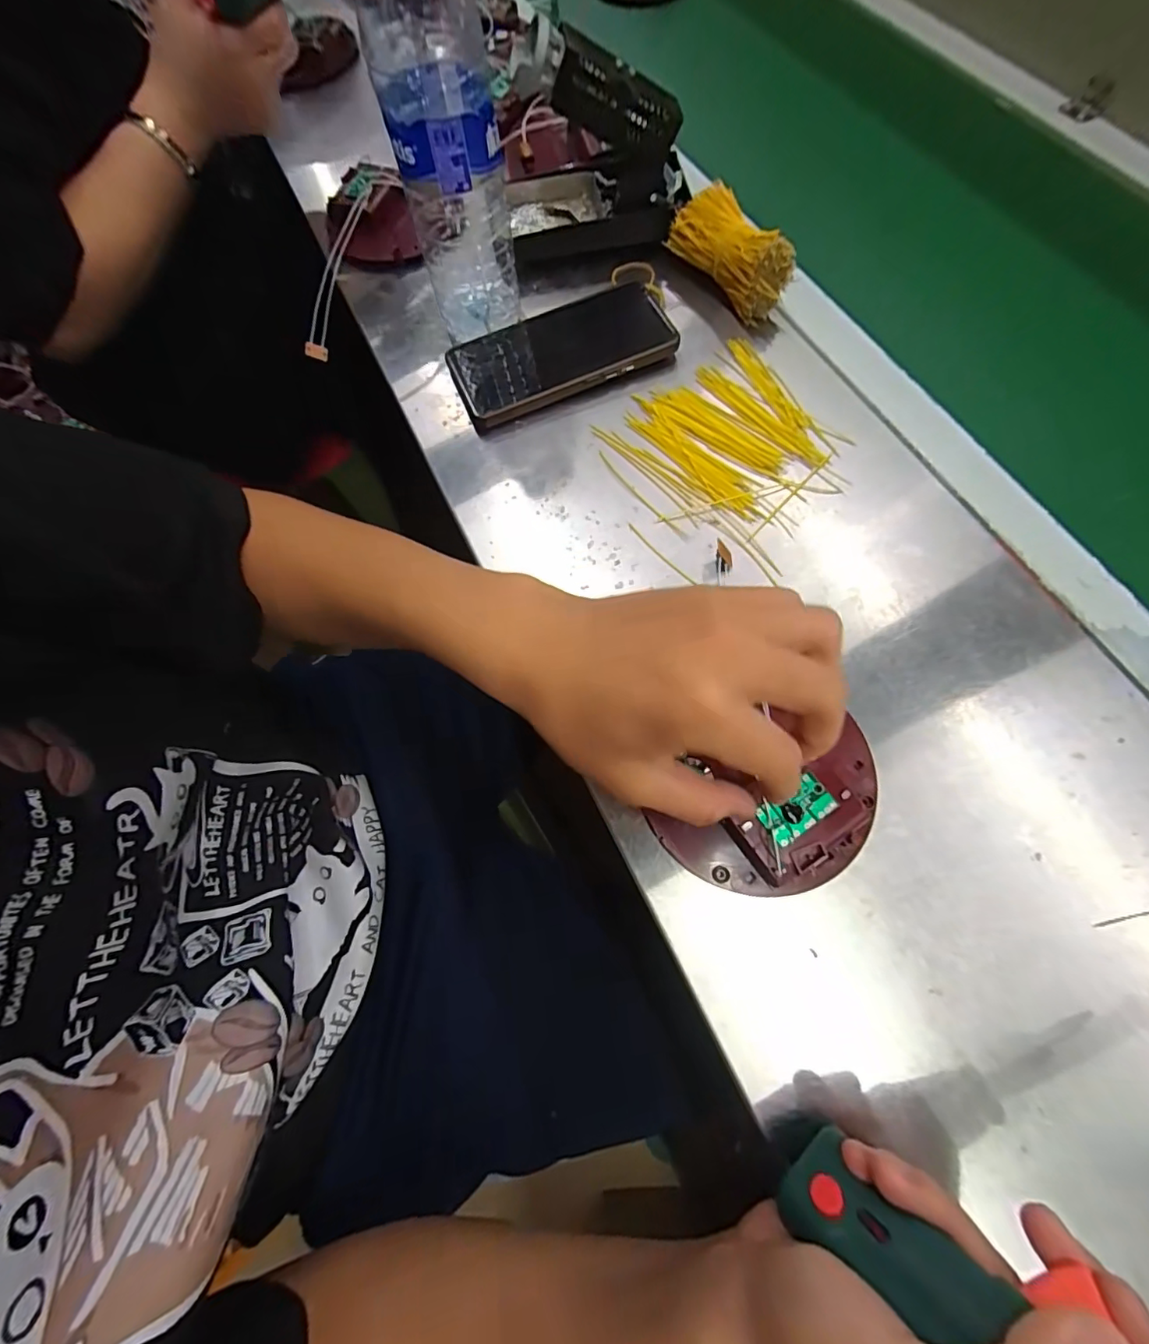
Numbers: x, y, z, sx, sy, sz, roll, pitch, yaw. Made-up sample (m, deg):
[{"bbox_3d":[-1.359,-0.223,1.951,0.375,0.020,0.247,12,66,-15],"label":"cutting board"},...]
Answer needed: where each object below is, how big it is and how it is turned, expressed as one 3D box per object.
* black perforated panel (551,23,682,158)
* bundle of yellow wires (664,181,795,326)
[{"bbox_3d":[0.028,-0.396,0.354,0.093,0.038,0.030,2,68,-27],"label":"black perforated panel"},{"bbox_3d":[0.116,-0.311,0.375,0.033,0.050,0.098,-36,73,-10],"label":"bundle of yellow wires"}]

